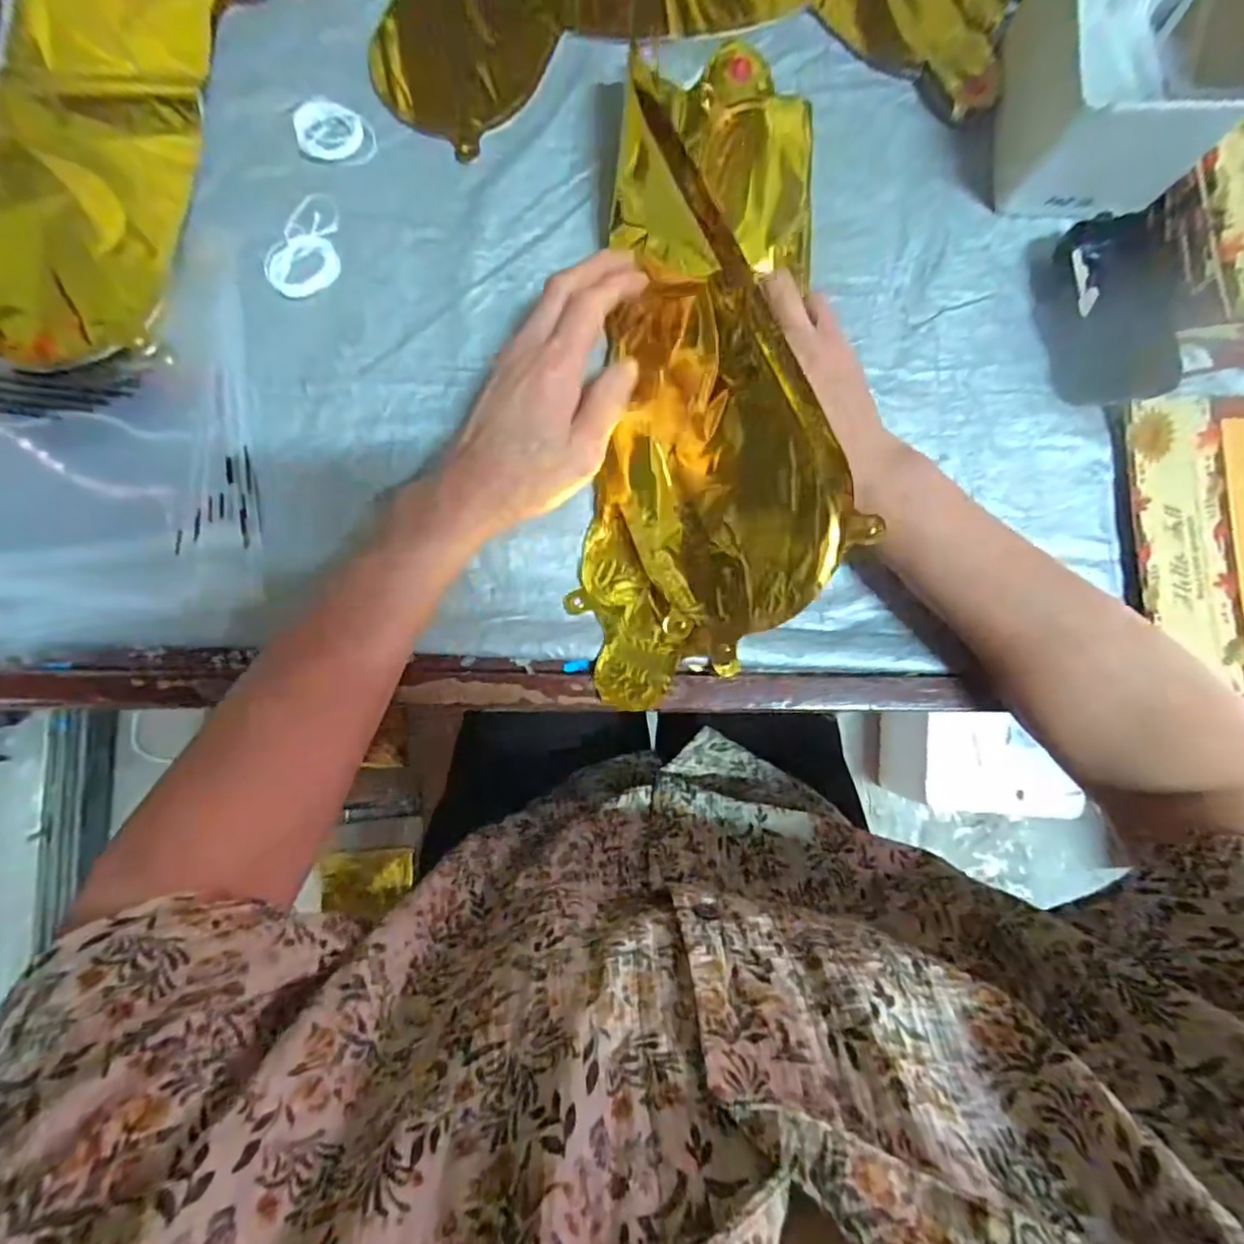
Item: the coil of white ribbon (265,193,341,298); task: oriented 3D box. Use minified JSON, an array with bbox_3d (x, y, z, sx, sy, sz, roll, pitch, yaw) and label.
[{"bbox_3d":[-0.194,-0.234,0.387,0.041,0.004,0.068,24,84,2],"label":"coil of white ribbon"}]

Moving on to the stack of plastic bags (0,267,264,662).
[{"bbox_3d":[-0.334,-0.095,0.359,0.238,0.017,0.230,2,83,-8],"label":"stack of plastic bags"}]

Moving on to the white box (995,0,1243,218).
[{"bbox_3d":[0.283,-0.310,0.359,0.102,0.078,0.134,-1,84,-1],"label":"white box"}]

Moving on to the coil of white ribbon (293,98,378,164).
[{"bbox_3d":[-0.182,-0.311,0.394,0.052,0.004,0.037,15,84,1],"label":"coil of white ribbon"}]

